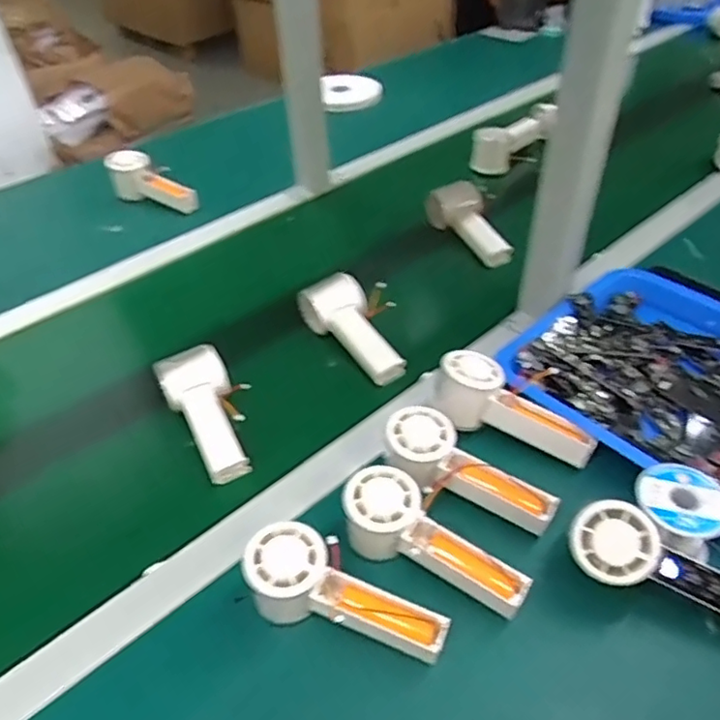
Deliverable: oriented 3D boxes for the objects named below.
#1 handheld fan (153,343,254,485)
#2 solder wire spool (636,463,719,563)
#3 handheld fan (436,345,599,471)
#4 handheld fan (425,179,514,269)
[{"bbox_3d":[-0.143,0.048,0.583,0.073,0.060,0.138,-21,46,-18],"label":"handheld fan"},{"bbox_3d":[0.240,0.111,0.450,0.070,0.030,0.063,-34,52,-29],"label":"solder wire spool"},{"bbox_3d":[0.140,0.050,0.558,0.149,0.059,0.052,31,52,13],"label":"handheld fan"},{"bbox_3d":[0.157,-0.184,0.820,0.059,0.052,0.155,-23,60,-20],"label":"handheld fan"}]

